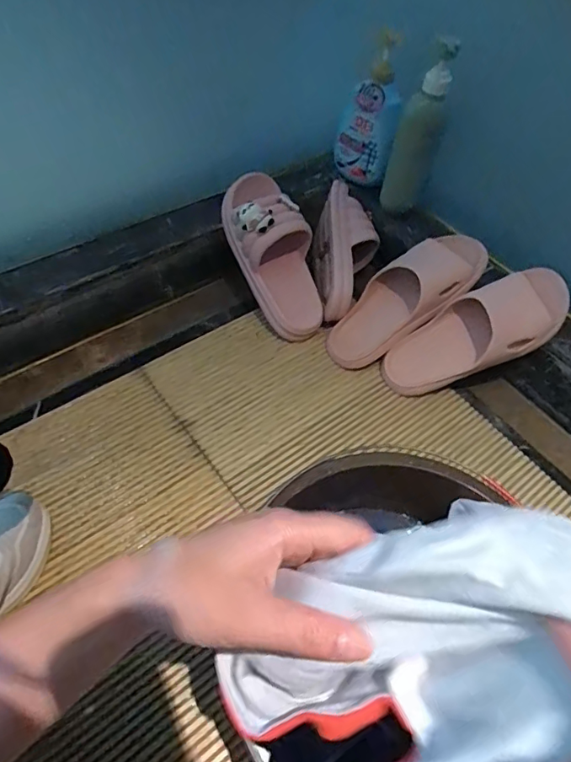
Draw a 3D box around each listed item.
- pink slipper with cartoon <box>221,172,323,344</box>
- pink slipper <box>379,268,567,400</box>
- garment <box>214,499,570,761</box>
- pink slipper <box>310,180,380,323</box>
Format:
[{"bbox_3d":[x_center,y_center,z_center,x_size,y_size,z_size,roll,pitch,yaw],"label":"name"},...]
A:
[{"bbox_3d":[-0.015,-0.176,0.727,0.097,0.079,0.243,-25,102,-20],"label":"pink slipper with cartoon"},{"bbox_3d":[0.253,-0.061,0.681,0.251,0.060,0.086,-30,55,20],"label":"pink slipper"},{"bbox_3d":[0.040,0.127,0.215,0.116,0.140,0.143,27,58,14],"label":"garment"},{"bbox_3d":[0.094,-0.199,0.784,0.100,0.087,0.234,6,74,-1],"label":"pink slipper"}]

